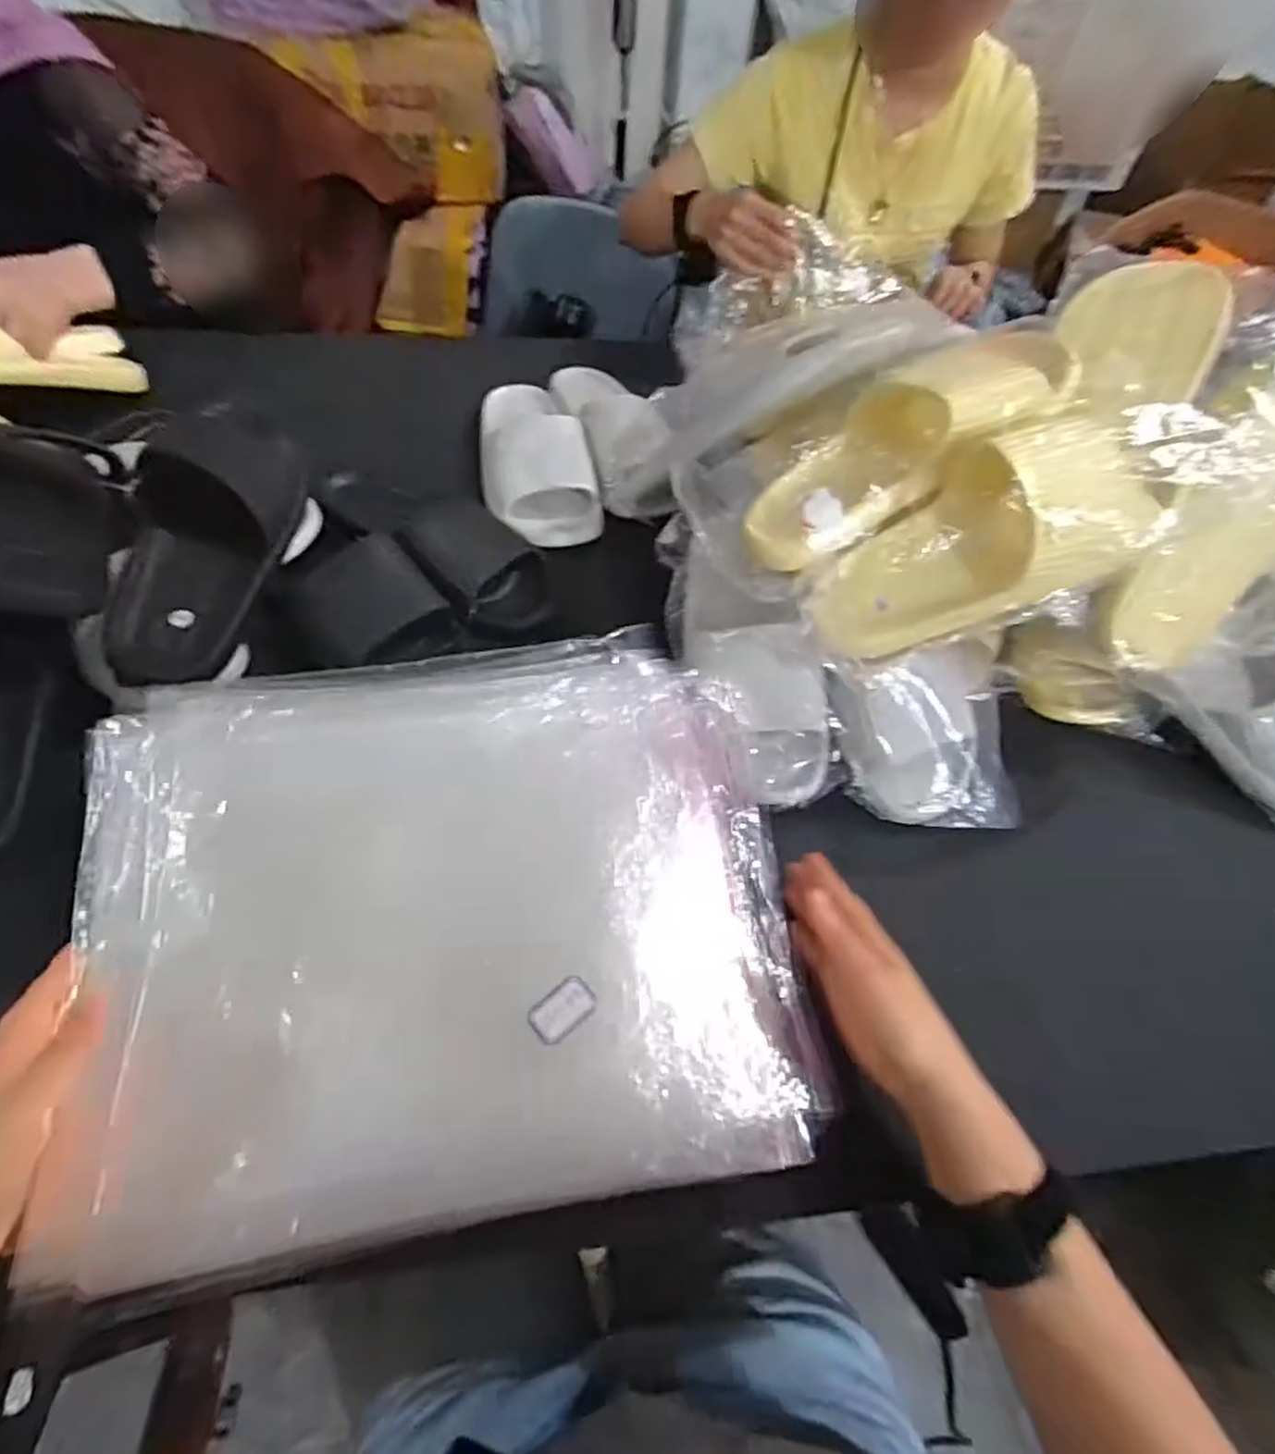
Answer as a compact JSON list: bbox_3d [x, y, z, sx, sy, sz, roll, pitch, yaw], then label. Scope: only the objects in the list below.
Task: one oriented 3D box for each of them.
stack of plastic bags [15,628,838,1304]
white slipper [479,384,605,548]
[{"bbox_3d":[-0.119,0.100,0.448,0.408,0.048,0.359,-6,55,-10],"label":"stack of plastic bags"},{"bbox_3d":[-0.114,-0.296,0.764,0.108,0.065,0.240,-11,56,-14],"label":"white slipper"}]

